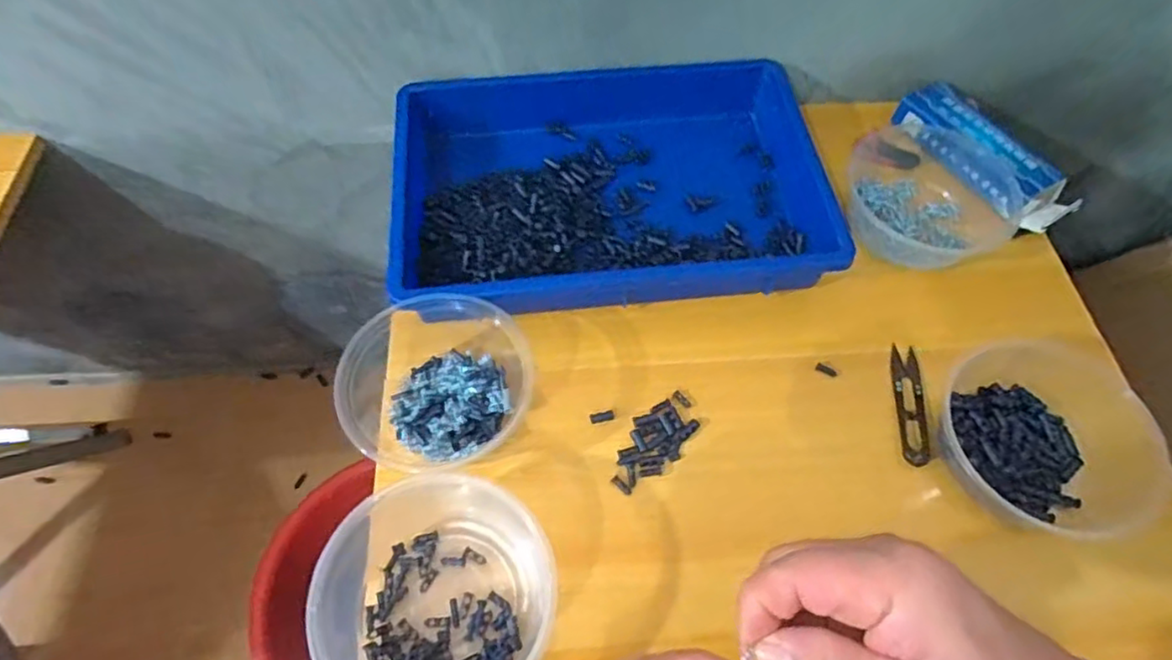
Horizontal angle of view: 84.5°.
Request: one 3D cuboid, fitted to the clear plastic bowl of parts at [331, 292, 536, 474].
[{"bbox_3d":[-0.109,0.036,0.481,0.128,0.053,0.124,2,59,-3],"label":"clear plastic bowl of parts"}]

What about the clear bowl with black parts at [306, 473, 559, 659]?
[{"bbox_3d":[-0.094,0.170,0.411,0.141,0.050,0.142,2,59,-3],"label":"clear bowl with black parts"}]

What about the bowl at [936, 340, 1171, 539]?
[{"bbox_3d":[0.330,0.079,0.469,0.166,0.057,0.137,3,62,3],"label":"bowl"}]

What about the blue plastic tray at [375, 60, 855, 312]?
[{"bbox_3d":[0.015,-0.141,0.573,0.359,0.058,0.264,-4,60,-6],"label":"blue plastic tray"}]

